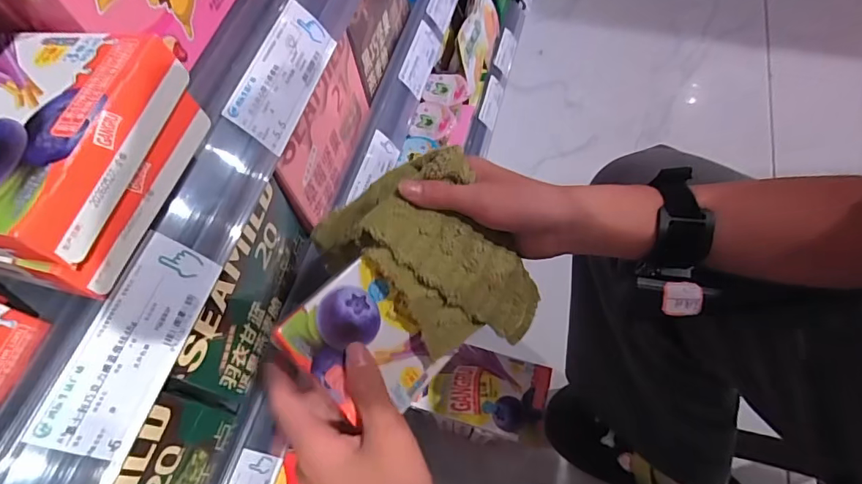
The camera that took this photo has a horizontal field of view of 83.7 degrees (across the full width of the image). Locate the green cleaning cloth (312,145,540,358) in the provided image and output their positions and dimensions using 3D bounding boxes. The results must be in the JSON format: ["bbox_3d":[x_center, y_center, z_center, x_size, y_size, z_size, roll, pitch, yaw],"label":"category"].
[{"bbox_3d":[0.007,0.005,0.335,0.144,0.069,0.107,40,71,21],"label":"green cleaning cloth"}]

